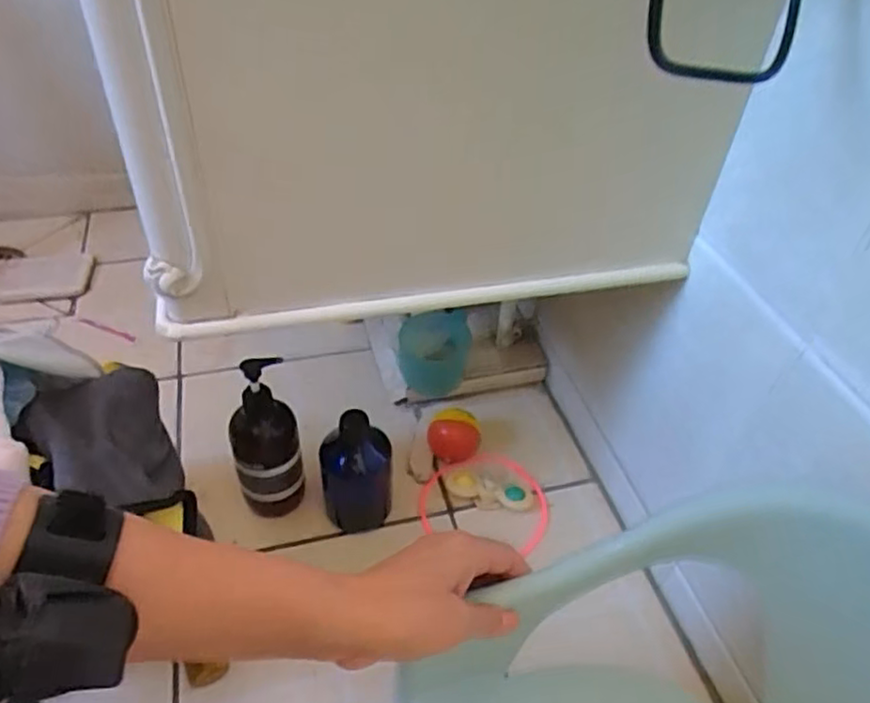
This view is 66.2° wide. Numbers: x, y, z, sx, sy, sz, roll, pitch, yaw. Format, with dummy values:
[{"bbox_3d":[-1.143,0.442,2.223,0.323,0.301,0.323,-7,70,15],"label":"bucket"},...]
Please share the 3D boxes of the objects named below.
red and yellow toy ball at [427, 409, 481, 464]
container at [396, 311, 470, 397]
[{"bbox_3d":[0.023,0.109,0.845,0.065,0.054,0.057,-4,44,-7],"label":"red and yellow toy ball"},{"bbox_3d":[0.000,0.002,0.933,0.097,0.092,0.076,2,43,-2],"label":"container"}]

